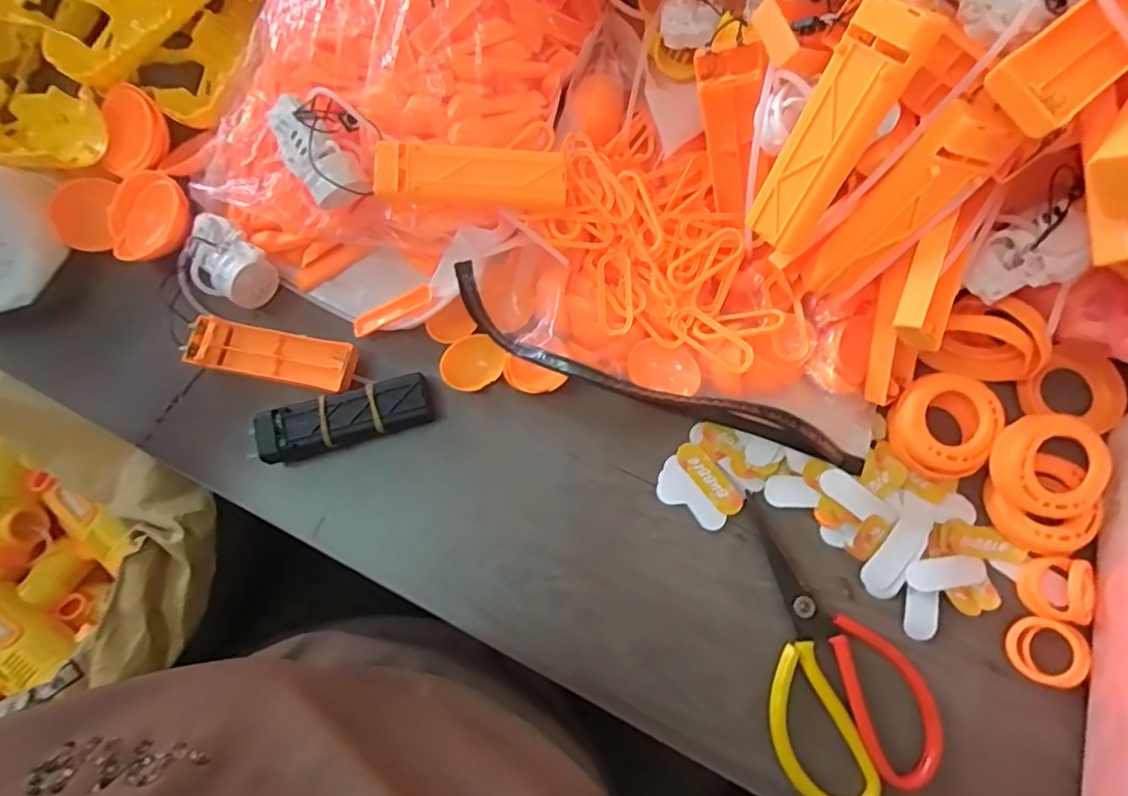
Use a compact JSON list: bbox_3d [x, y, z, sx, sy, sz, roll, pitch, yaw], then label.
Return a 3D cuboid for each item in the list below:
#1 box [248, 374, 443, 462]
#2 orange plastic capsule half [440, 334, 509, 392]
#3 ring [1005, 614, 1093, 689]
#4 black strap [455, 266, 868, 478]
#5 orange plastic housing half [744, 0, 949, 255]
[{"bbox_3d":[-0.142,0.013,0.393,0.110,0.021,0.031,-18,77,0],"label":"box"},{"bbox_3d":[-0.060,-0.023,0.404,0.042,0.020,0.033,-30,77,-3],"label":"orange plastic capsule half"},{"bbox_3d":[0.275,0.145,0.345,0.038,0.009,0.038,-4,76,15],"label":"ring"},{"bbox_3d":[0.055,-0.008,0.365,0.267,0.053,0.039,23,80,9],"label":"black strap"},{"bbox_3d":[0.123,-0.121,0.278,0.034,0.109,0.016,42,47,19],"label":"orange plastic housing half"}]

